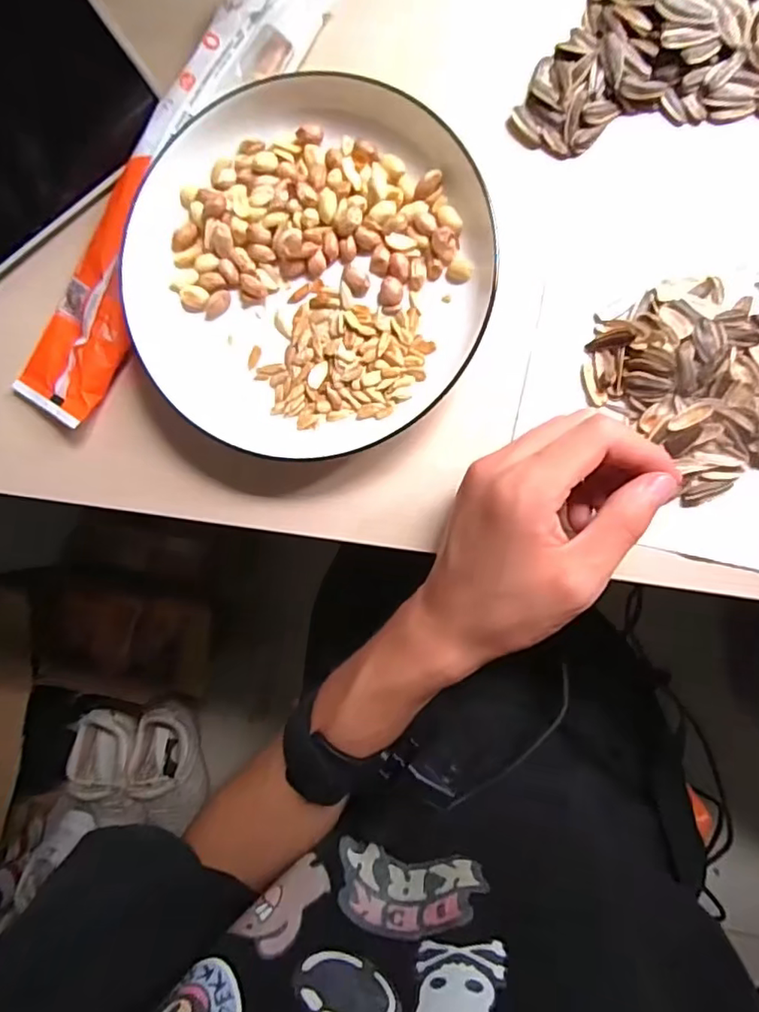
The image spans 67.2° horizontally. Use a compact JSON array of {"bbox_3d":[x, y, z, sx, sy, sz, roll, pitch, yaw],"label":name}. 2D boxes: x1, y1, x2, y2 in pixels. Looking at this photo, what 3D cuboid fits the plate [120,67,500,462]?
[{"bbox_3d":[-0.034,-0.120,0.292,0.176,0.036,0.180,0,94,7],"label":"plate"}]

